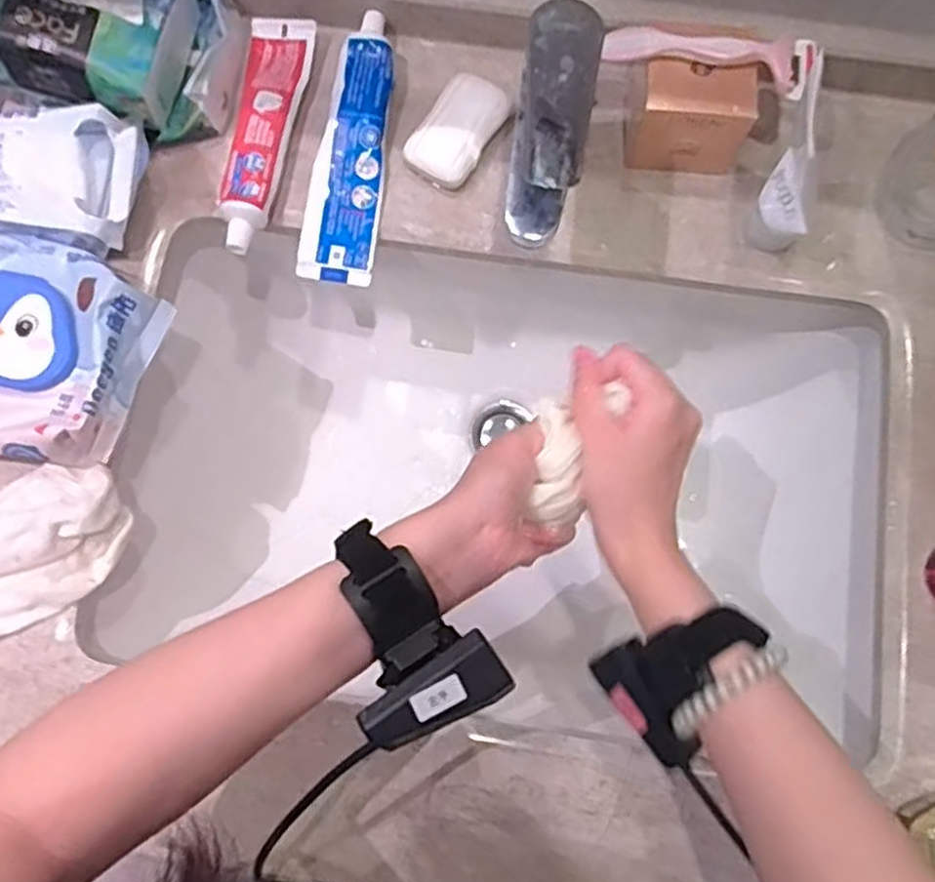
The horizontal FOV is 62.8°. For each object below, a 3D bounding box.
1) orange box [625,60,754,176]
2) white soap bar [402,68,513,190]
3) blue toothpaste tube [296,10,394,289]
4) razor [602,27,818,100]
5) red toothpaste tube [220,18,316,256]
[{"bbox_3d":[0.149,-0.216,0.519,0.076,0.068,0.041,11,78,2],"label":"orange box"},{"bbox_3d":[-0.008,-0.219,0.540,0.051,0.027,0.081,38,80,7],"label":"white soap bar"},{"bbox_3d":[-0.082,-0.210,0.536,0.049,0.027,0.193,7,78,1],"label":"blue toothpaste tube"},{"bbox_3d":[0.155,-0.249,0.486,0.131,0.015,0.039,12,78,2],"label":"razor"},{"bbox_3d":[-0.142,-0.220,0.539,0.043,0.020,0.183,6,78,1],"label":"red toothpaste tube"}]

